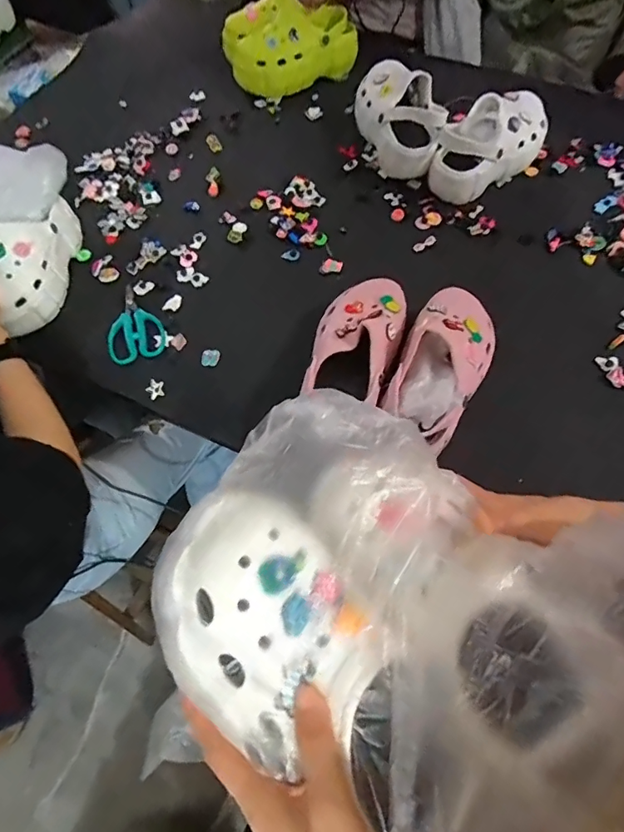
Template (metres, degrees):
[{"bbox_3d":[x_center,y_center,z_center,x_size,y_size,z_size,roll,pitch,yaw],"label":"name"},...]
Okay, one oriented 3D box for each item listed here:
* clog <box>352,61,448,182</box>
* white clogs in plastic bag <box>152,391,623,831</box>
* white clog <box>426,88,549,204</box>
[{"bbox_3d":[0.153,-0.532,0.843,0.122,0.114,0.231,-9,64,-3],"label":"clog"},{"bbox_3d":[0.078,0.127,0.291,0.340,0.089,0.227,16,65,9],"label":"white clogs in plastic bag"},{"bbox_3d":[0.318,-0.474,0.819,0.235,0.108,0.107,-42,70,-17],"label":"white clog"}]

